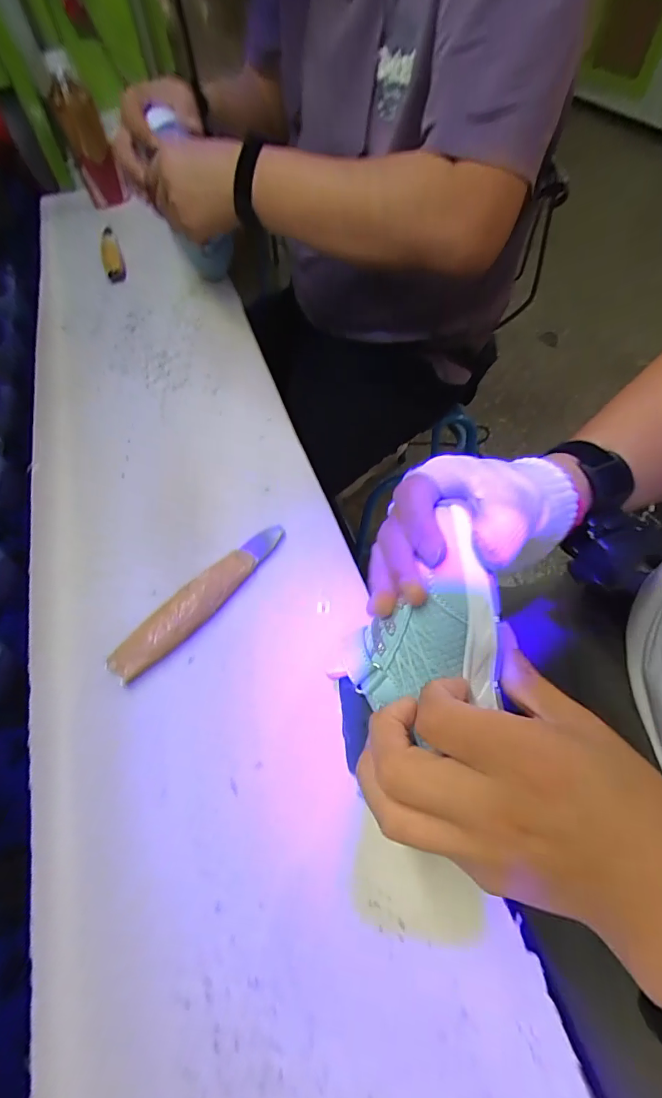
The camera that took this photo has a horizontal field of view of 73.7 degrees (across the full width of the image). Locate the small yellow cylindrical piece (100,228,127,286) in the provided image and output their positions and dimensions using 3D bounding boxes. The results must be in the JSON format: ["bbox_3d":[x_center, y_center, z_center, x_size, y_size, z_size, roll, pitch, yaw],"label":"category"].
[{"bbox_3d":[-0.338,-0.455,0.676,0.029,0.016,0.163,-20,58,-10],"label":"small yellow cylindrical piece"}]

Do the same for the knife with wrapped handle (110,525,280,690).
[{"bbox_3d":[-0.096,0.036,0.344,0.026,0.024,0.165,36,65,23],"label":"knife with wrapped handle"}]

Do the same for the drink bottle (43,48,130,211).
[{"bbox_3d":[-0.407,-0.687,0.731,0.063,0.178,0.060,-21,58,-11],"label":"drink bottle"}]

